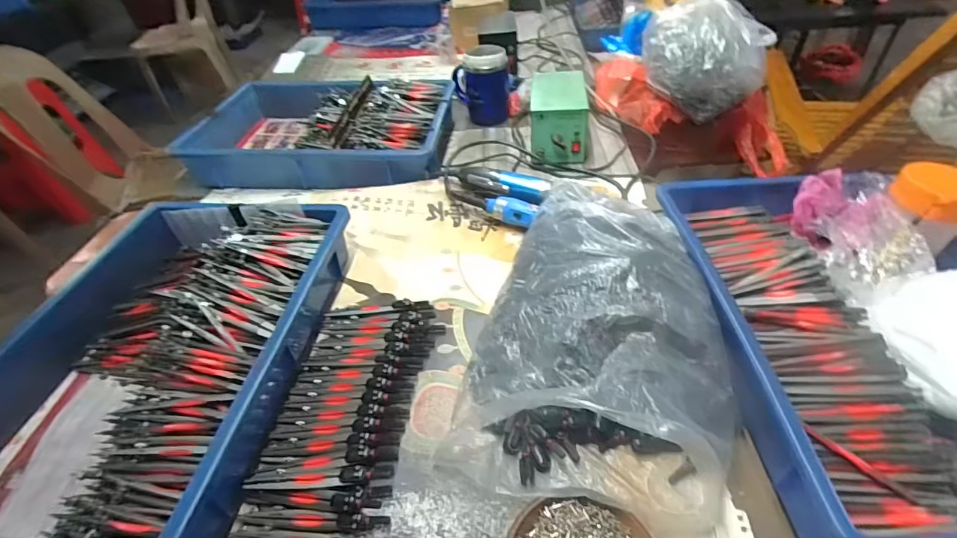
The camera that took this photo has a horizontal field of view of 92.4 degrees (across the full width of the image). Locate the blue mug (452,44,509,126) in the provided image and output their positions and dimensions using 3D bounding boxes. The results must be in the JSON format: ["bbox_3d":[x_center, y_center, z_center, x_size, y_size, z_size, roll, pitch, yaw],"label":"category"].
[{"bbox_3d":[0.004,-0.361,0.885,0.105,0.127,0.082,-4,43,1],"label":"blue mug"}]

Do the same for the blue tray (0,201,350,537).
[{"bbox_3d":[-0.327,0.076,0.474,0.275,0.082,0.420,2,43,6],"label":"blue tray"}]

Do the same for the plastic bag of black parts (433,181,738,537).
[{"bbox_3d":[0.121,0.047,0.465,0.233,0.084,0.330,8,44,13],"label":"plastic bag of black parts"}]

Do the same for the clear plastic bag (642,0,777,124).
[{"bbox_3d":[0.411,-0.434,0.838,0.181,0.252,0.211,-26,47,-21],"label":"clear plastic bag"}]

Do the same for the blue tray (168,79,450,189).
[{"bbox_3d":[-0.271,-0.255,0.820,0.426,0.091,0.297,3,43,8],"label":"blue tray"}]

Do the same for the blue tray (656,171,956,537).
[{"bbox_3d":[0.370,0.042,0.458,0.281,0.081,0.443,-3,43,2],"label":"blue tray"}]

